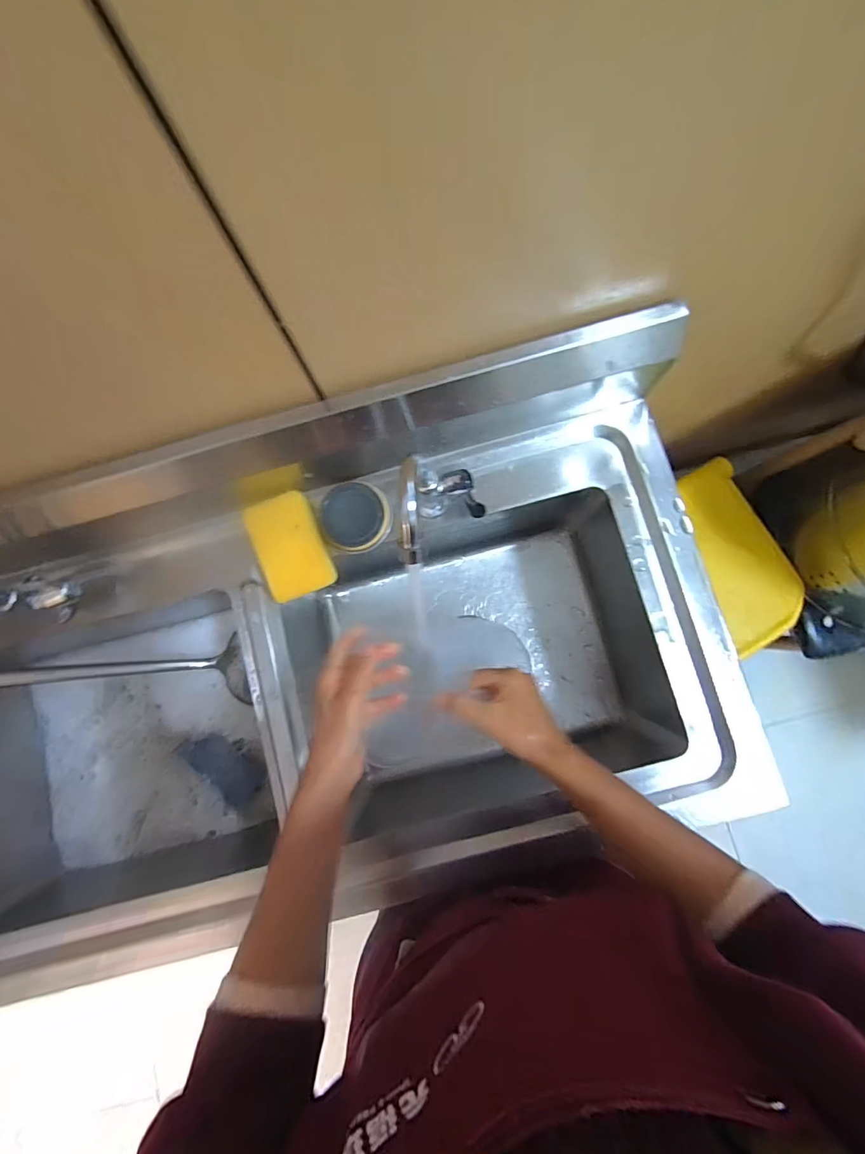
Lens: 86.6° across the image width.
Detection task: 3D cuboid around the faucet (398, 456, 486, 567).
[{"bbox_3d":[0.014,-0.067,0.442,0.068,0.209,0.080,8,104,4],"label":"faucet"}]

